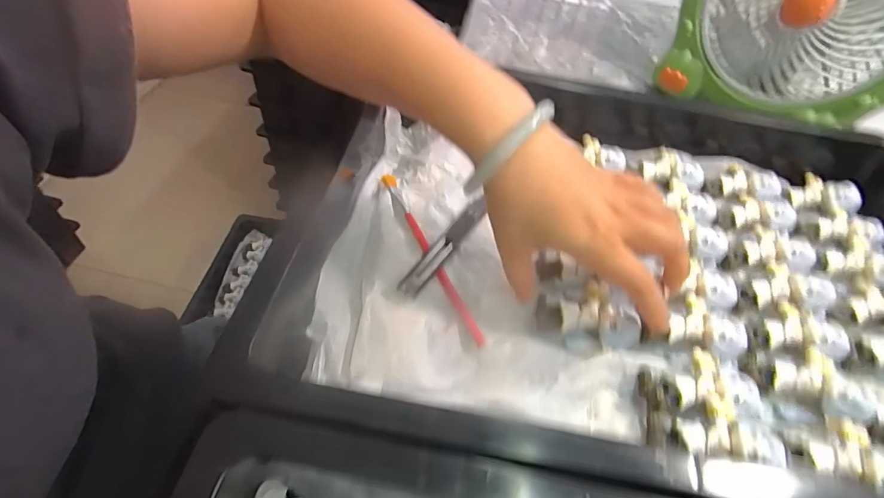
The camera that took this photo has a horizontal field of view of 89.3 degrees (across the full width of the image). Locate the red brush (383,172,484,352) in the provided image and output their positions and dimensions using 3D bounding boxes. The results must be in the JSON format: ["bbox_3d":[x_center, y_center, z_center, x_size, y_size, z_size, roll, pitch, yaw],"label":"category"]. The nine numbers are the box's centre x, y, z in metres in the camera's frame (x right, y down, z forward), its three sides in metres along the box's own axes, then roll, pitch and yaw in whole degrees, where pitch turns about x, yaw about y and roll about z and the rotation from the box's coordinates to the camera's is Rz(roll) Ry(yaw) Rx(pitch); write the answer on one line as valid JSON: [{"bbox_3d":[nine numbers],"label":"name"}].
[{"bbox_3d":[-0.010,0.002,0.322,0.011,0.007,0.163,-16,55,-19],"label":"red brush"}]

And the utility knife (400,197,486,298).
[{"bbox_3d":[0.004,-0.004,0.319,0.014,0.014,0.108,28,53,15],"label":"utility knife"}]

